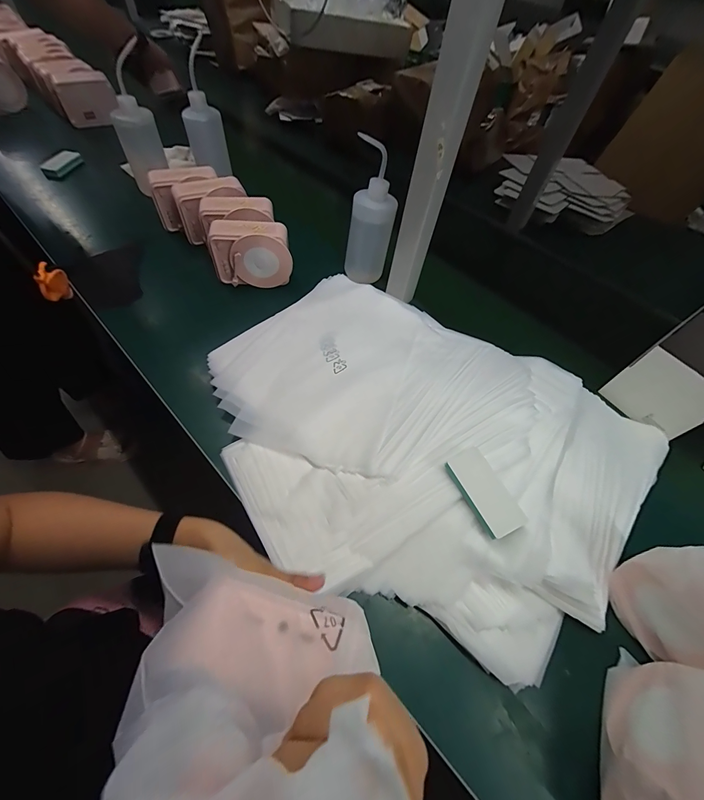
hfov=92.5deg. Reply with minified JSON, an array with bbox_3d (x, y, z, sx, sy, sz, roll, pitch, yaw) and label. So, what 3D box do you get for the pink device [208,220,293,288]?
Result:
[{"bbox_3d":[-0.172,-0.256,0.593,0.128,0.099,0.051,0,57,-6],"label":"pink device"}]

